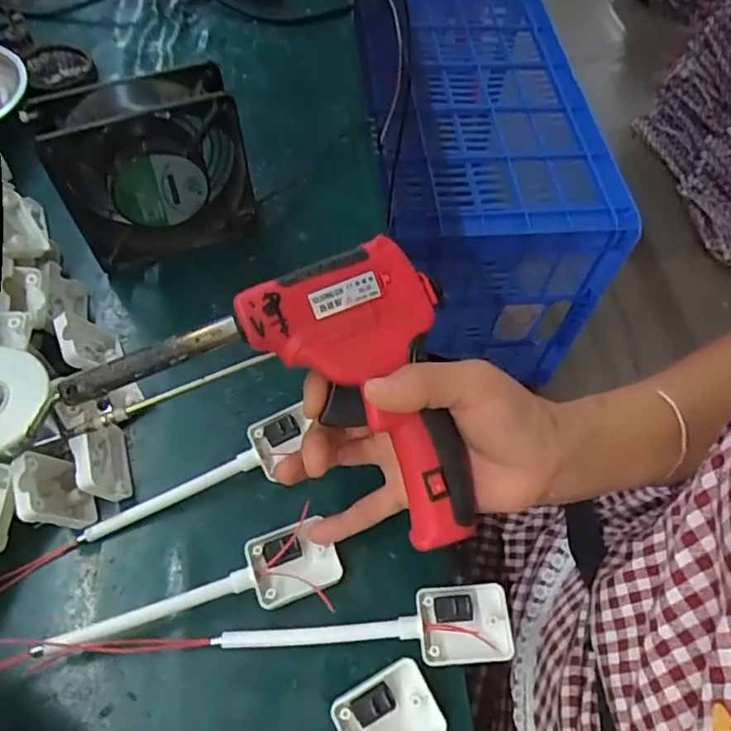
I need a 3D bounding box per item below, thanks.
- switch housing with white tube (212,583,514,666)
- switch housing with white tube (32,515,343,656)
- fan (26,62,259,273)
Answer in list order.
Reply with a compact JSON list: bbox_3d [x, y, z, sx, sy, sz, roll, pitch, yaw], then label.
[{"bbox_3d":[0.001,0.139,0.315,0.152,0.015,0.037,-1,59,-5],"label":"switch housing with white tube"},{"bbox_3d":[-0.088,0.124,0.319,0.149,0.024,0.037,-18,62,-15],"label":"switch housing with white tube"},{"bbox_3d":[-0.143,-0.135,0.407,0.123,0.112,0.047,-17,61,-14],"label":"fan"}]

